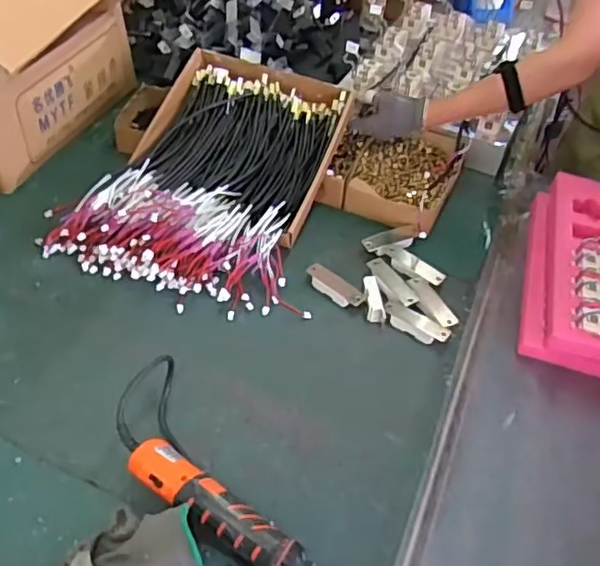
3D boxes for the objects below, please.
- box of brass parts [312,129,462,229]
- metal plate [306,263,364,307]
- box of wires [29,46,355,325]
[{"bbox_3d":[0.144,-0.174,0.975,0.194,0.039,0.228,24,50,14],"label":"box of brass parts"},{"bbox_3d":[0.045,0.005,0.828,0.089,0.014,0.029,36,54,23],"label":"metal plate"},{"bbox_3d":[-0.133,-0.167,0.890,0.349,0.118,0.397,11,48,3],"label":"box of wires"}]

